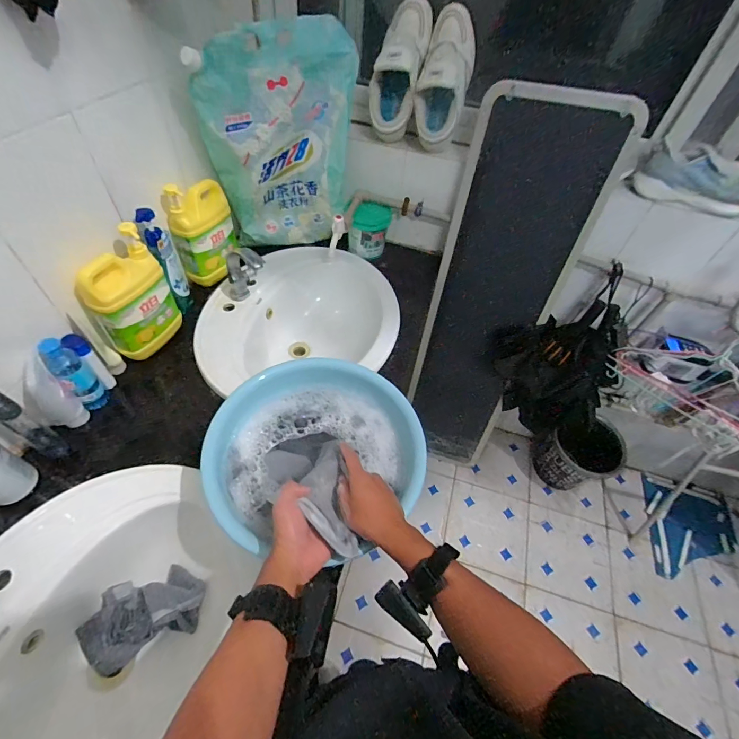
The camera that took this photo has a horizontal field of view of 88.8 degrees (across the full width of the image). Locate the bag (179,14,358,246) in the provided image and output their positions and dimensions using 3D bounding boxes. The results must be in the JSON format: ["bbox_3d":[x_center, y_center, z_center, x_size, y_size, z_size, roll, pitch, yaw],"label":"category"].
[{"bbox_3d":[-0.199,-0.508,0.893,0.344,0.448,0.095,-14,54,-16],"label":"bag"}]

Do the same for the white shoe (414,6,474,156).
[{"bbox_3d":[0.167,-0.645,0.831,0.109,0.263,0.118,13,19,4],"label":"white shoe"}]

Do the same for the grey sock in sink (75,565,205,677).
[{"bbox_3d":[-0.363,0.387,0.604,0.184,0.069,0.115,-18,56,-19],"label":"grey sock in sink"}]

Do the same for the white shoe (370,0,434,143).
[{"bbox_3d":[0.065,-0.674,0.837,0.100,0.263,0.127,18,18,8],"label":"white shoe"}]

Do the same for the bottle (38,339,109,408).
[{"bbox_3d":[-0.520,0.015,0.673,0.045,0.162,0.045,31,55,18],"label":"bottle"}]

